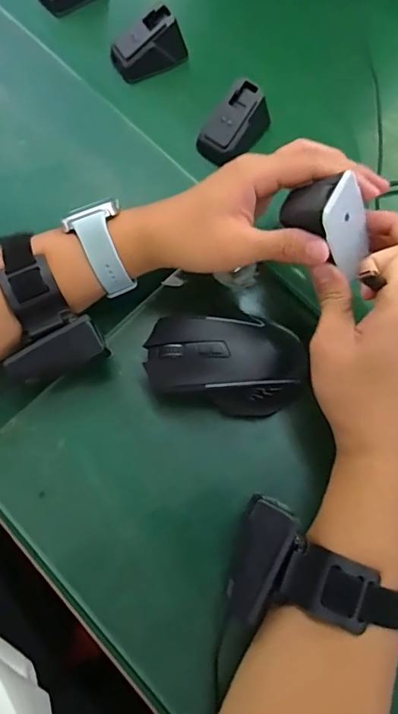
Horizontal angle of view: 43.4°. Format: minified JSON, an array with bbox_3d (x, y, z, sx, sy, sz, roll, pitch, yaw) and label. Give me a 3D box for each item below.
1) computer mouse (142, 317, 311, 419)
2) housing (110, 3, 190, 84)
[{"bbox_3d":[0.020,0.006,0.365,0.120,0.042,0.066,3,72,1],"label":"computer mouse"},{"bbox_3d":[-0.046,-0.286,0.463,0.065,0.039,0.030,-27,74,-10],"label":"housing"}]

